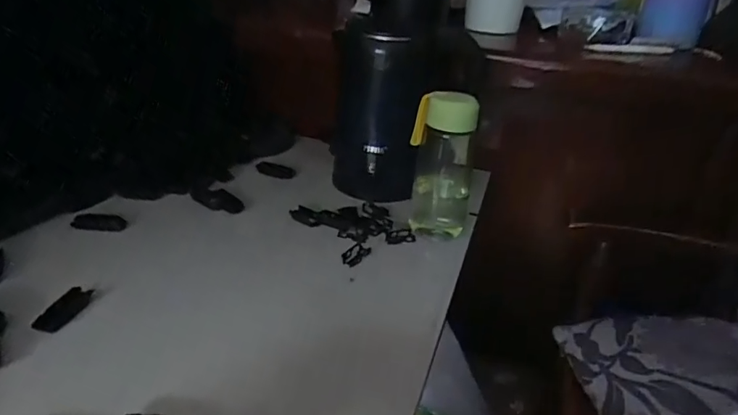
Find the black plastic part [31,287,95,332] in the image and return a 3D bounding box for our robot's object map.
[{"bbox_3d":[-0.311,0.104,0.517,0.023,0.016,0.066,6,29,2],"label":"black plastic part"}]

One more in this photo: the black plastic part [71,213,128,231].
[{"bbox_3d":[-0.356,0.021,0.672,0.073,0.013,0.025,6,29,3],"label":"black plastic part"}]

